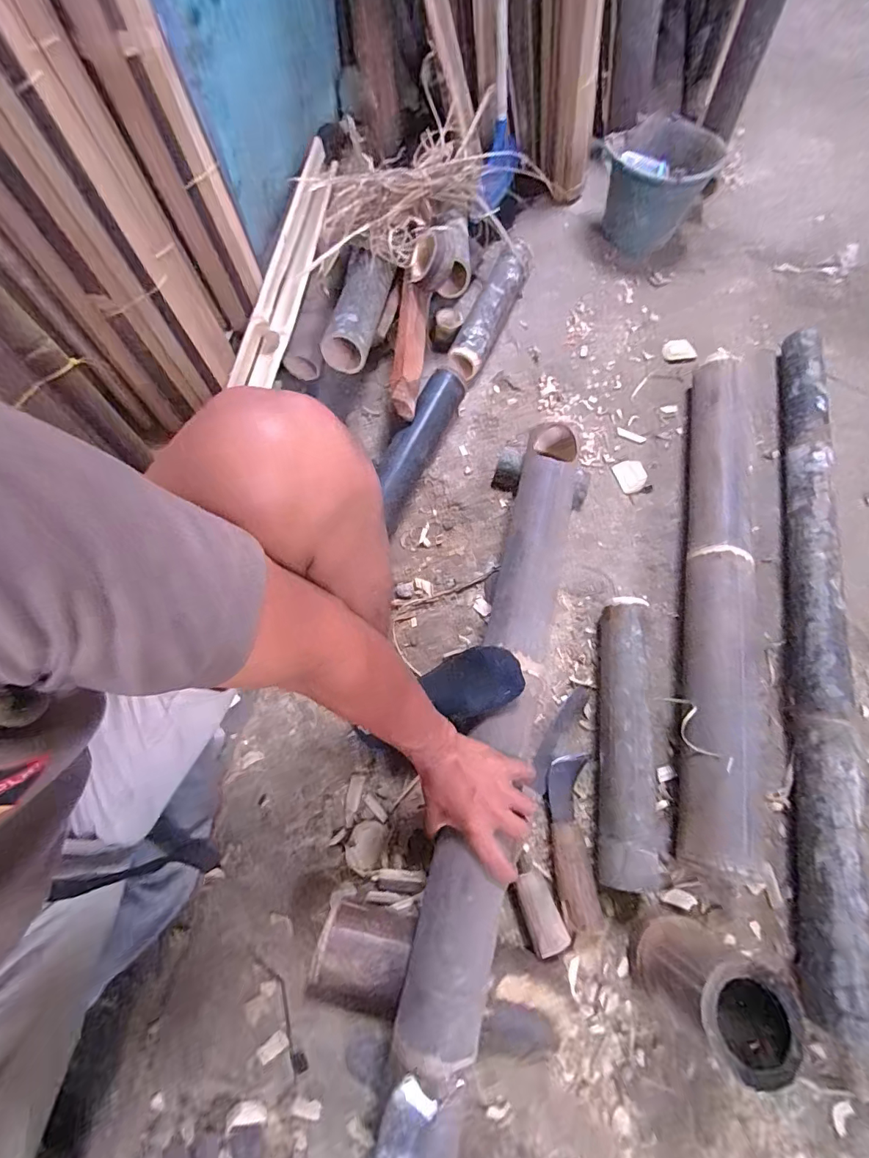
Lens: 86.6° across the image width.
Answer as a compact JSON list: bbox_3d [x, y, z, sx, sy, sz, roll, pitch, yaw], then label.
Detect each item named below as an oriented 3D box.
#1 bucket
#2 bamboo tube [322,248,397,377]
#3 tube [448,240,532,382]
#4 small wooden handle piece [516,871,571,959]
[{"bbox_3d":[0.488,-0.893,1.044,0.238,0.174,0.238,0,67,-1],"label":"bucket"},{"bbox_3d":[-0.120,-0.447,0.755,0.077,0.059,0.235,9,67,3],"label":"bamboo tube"},{"bbox_3d":[0.107,-0.530,0.920,0.070,0.076,0.342,22,69,8],"label":"tube"},{"bbox_3d":[0.128,0.398,0.549,0.042,0.024,0.080,-30,50,9],"label":"small wooden handle piece"}]

